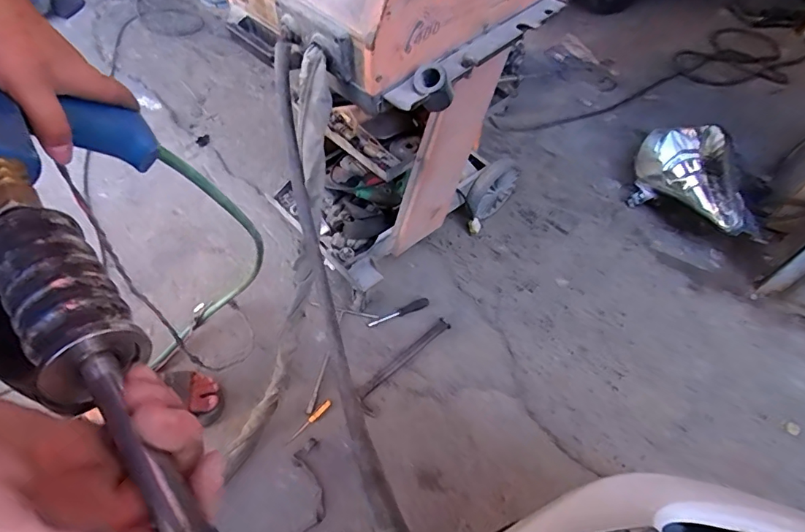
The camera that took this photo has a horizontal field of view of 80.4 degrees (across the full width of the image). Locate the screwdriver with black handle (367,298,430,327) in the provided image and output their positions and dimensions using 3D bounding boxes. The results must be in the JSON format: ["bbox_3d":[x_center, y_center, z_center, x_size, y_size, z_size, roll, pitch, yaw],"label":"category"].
[{"bbox_3d":[-0.010,0.117,1.216,0.165,0.022,0.026,-16,57,-17],"label":"screwdriver with black handle"}]

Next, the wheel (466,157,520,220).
[{"bbox_3d":[0.249,-0.216,1.330,0.052,0.155,0.194,40,59,22],"label":"wheel"}]

